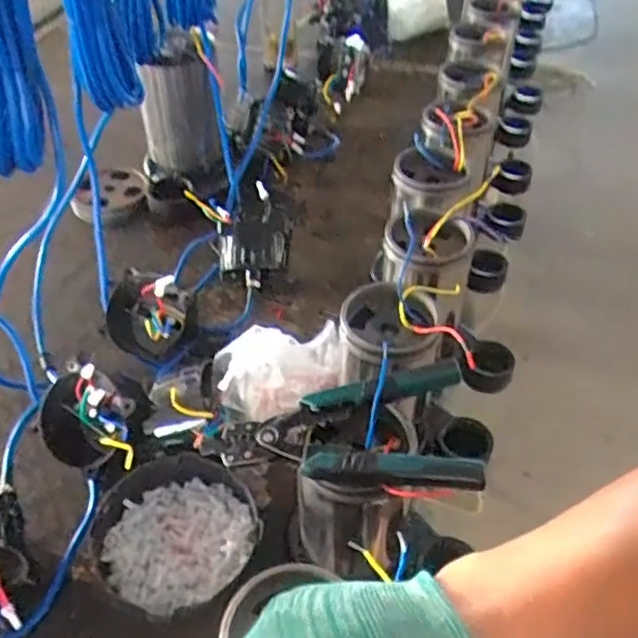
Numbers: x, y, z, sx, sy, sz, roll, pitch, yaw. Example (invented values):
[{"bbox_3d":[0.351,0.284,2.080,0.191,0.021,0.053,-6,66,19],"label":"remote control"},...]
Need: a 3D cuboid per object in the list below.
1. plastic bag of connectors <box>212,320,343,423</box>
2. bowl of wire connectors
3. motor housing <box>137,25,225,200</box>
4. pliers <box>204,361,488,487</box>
[{"bbox_3d":[-0.031,0.048,0.694,0.154,0.109,0.064,-27,52,-25],"label":"plastic bag of connectors"},{"bbox_3d":[-0.130,0.199,0.612,0.147,0.044,0.138,1,46,-1],"label":"bowl of wire connectors"},{"bbox_3d":[-0.201,-0.283,0.943,0.109,0.245,0.109,-8,47,-9],"label":"motor housing"},{"bbox_3d":[0.020,0.067,0.493,0.192,0.032,0.106,8,45,7],"label":"pliers"}]

